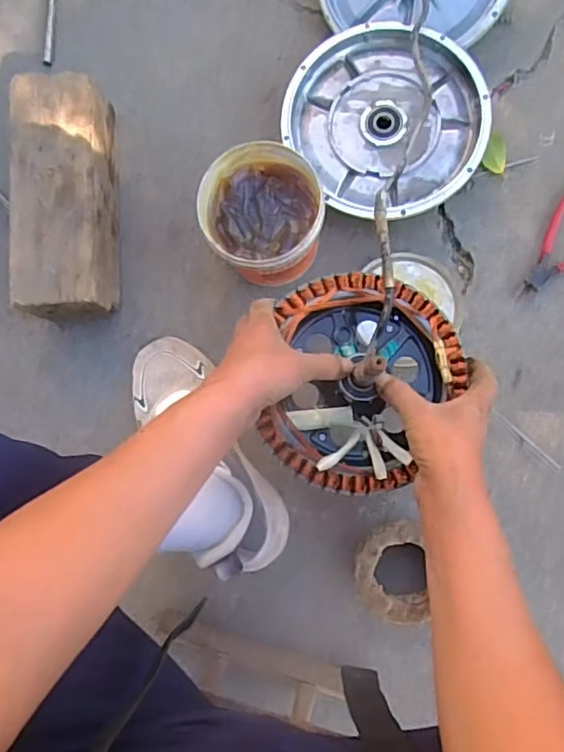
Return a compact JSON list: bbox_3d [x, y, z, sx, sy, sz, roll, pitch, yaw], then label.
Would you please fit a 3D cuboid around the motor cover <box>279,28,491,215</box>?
[{"bbox_3d":[0.116,-0.281,0.657,0.208,0.050,0.219,-34,83,1],"label":"motor cover"}]

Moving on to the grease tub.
[{"bbox_3d":[-0.018,-0.158,0.633,0.121,0.107,0.137,6,82,4],"label":"grease tub"}]

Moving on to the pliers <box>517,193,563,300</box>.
[{"bbox_3d":[0.305,-0.144,0.641,0.141,0.008,0.075,-44,83,0],"label":"pliers"}]

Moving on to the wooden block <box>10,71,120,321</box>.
[{"bbox_3d":[-0.241,-0.193,0.669,0.096,0.096,0.259,-3,84,4],"label":"wooden block"}]

